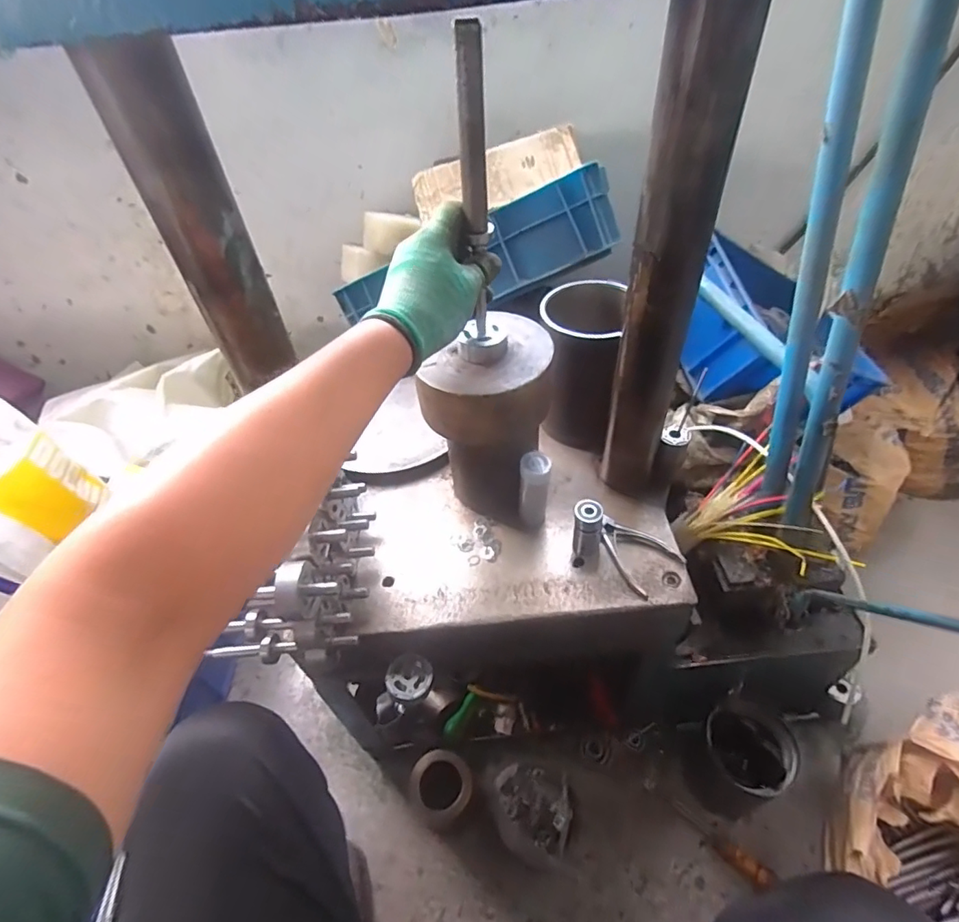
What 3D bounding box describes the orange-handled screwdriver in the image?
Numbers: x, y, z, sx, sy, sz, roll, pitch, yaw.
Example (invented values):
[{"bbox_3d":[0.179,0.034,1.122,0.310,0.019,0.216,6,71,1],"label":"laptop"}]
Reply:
[{"bbox_3d":[0.346,0.551,0.746,0.150,0.034,0.037,26,54,27],"label":"orange-handled screwdriver"}]

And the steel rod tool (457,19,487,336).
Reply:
[{"bbox_3d":[-0.004,-0.215,0.442,0.022,0.241,0.012,-7,44,-4],"label":"steel rod tool"}]

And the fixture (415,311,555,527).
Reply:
[{"bbox_3d":[0.018,-0.040,0.603,0.116,0.238,0.129,5,48,11],"label":"fixture"}]

